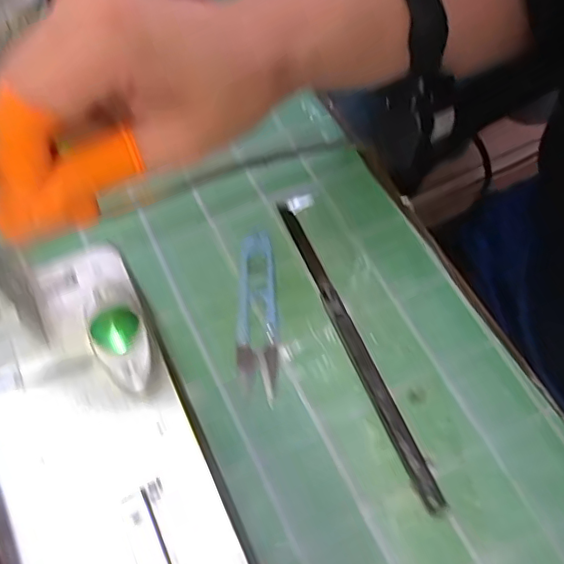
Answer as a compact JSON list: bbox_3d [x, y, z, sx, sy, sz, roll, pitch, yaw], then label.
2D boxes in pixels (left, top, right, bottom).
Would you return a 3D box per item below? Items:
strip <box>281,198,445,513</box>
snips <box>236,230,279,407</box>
[{"bbox_3d":[0.041,0.034,0.324,0.012,0.004,0.195,-20,66,-12],"label":"strip"},{"bbox_3d":[-0.015,0.017,0.326,0.023,0.013,0.099,0,63,-3],"label":"snips"}]

